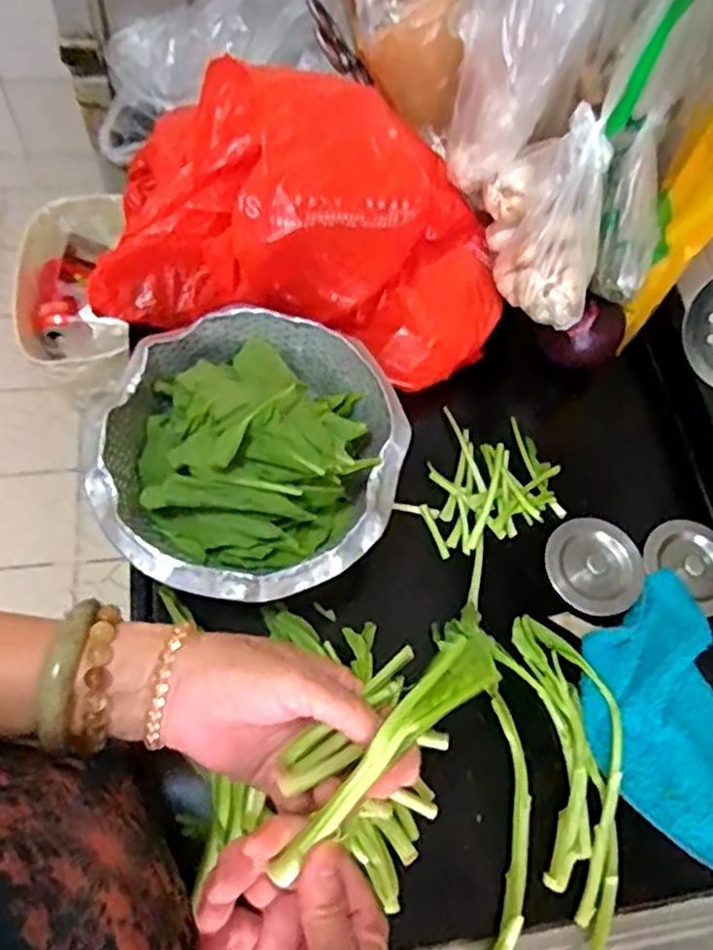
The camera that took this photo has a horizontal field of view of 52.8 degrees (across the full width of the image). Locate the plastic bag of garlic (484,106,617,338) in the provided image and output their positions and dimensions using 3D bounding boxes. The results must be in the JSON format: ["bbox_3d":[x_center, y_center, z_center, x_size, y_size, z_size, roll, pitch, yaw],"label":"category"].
[{"bbox_3d":[0.159,-0.203,0.584,0.073,0.126,0.132,-4,64,-8],"label":"plastic bag of garlic"}]

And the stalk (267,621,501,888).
[{"bbox_3d":[0.018,0.136,0.362,0.036,0.029,0.149,43,67,17],"label":"stalk"}]

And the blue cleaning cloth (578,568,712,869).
[{"bbox_3d":[0.247,0.192,0.577,0.130,0.027,0.206,-11,65,-12],"label":"blue cleaning cloth"}]

